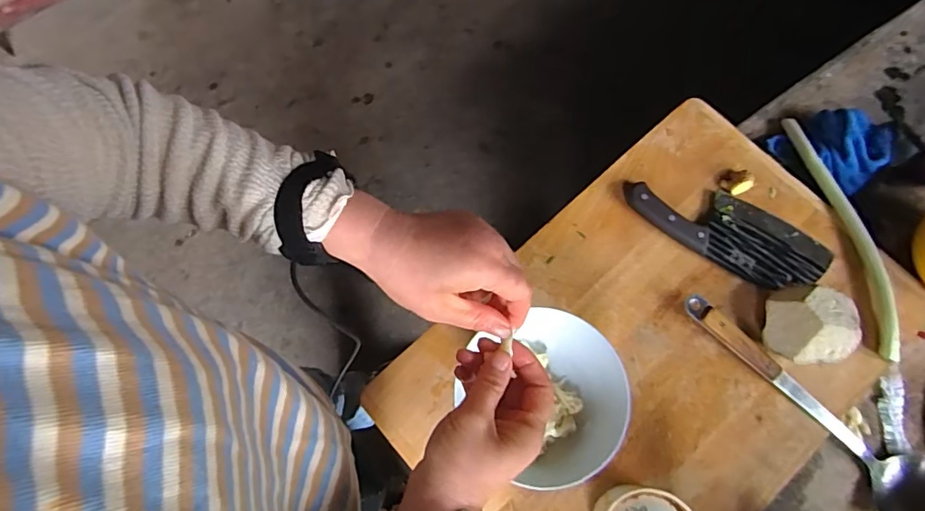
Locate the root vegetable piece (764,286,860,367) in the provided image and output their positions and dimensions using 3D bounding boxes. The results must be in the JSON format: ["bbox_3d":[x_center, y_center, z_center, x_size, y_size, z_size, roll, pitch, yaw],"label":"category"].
[{"bbox_3d":[0.380,0.077,0.557,0.071,0.065,0.081,6,77,3],"label":"root vegetable piece"}]

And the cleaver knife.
[{"bbox_3d":[0.321,-0.035,0.614,0.242,0.023,0.092,29,79,7],"label":"cleaver knife"}]

